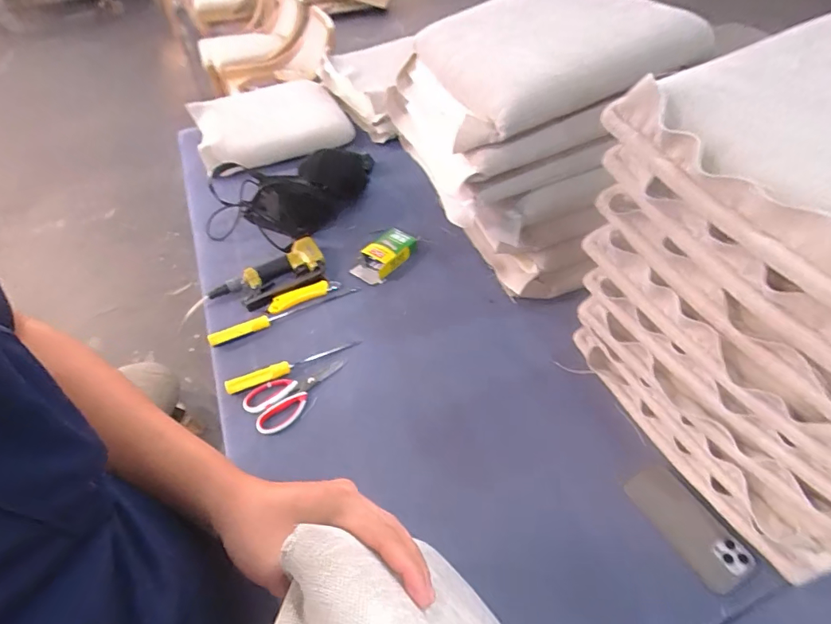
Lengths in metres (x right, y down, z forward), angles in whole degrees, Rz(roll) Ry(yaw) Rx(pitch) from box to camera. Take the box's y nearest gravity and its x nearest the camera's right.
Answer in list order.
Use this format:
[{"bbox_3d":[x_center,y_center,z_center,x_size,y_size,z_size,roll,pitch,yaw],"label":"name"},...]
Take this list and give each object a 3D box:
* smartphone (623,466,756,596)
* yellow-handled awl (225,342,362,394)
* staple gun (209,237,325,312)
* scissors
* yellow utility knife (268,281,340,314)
[{"bbox_3d":[0.389,0.302,0.640,0.079,0.009,0.166,-28,53,-16],"label":"smartphone"},{"bbox_3d":[-0.224,0.096,0.828,0.248,0.019,0.026,-20,50,-14],"label":"yellow-handled awl"},{"bbox_3d":[-0.318,-0.080,0.971,0.241,0.044,0.123,-29,53,-20],"label":"staple gun"},{"bbox_3d":[-0.207,0.142,0.797,0.183,0.008,0.098,-25,52,-18],"label":"scissors"},{"bbox_3d":[-0.236,-0.036,0.954,0.156,0.020,0.037,-23,51,-16],"label":"yellow utility knife"}]

